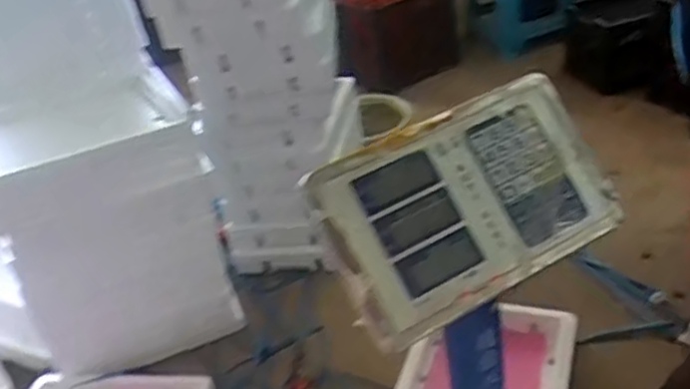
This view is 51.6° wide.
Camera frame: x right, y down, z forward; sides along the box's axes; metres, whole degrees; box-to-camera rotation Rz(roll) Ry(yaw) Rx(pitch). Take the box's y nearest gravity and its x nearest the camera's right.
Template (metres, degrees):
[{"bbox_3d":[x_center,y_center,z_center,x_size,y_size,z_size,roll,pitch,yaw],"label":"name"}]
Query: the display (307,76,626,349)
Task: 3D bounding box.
[{"bbox_3d":[0.096,0.006,0.579,0.235,0.147,0.037,-27,-6,-17],"label":"display"}]

